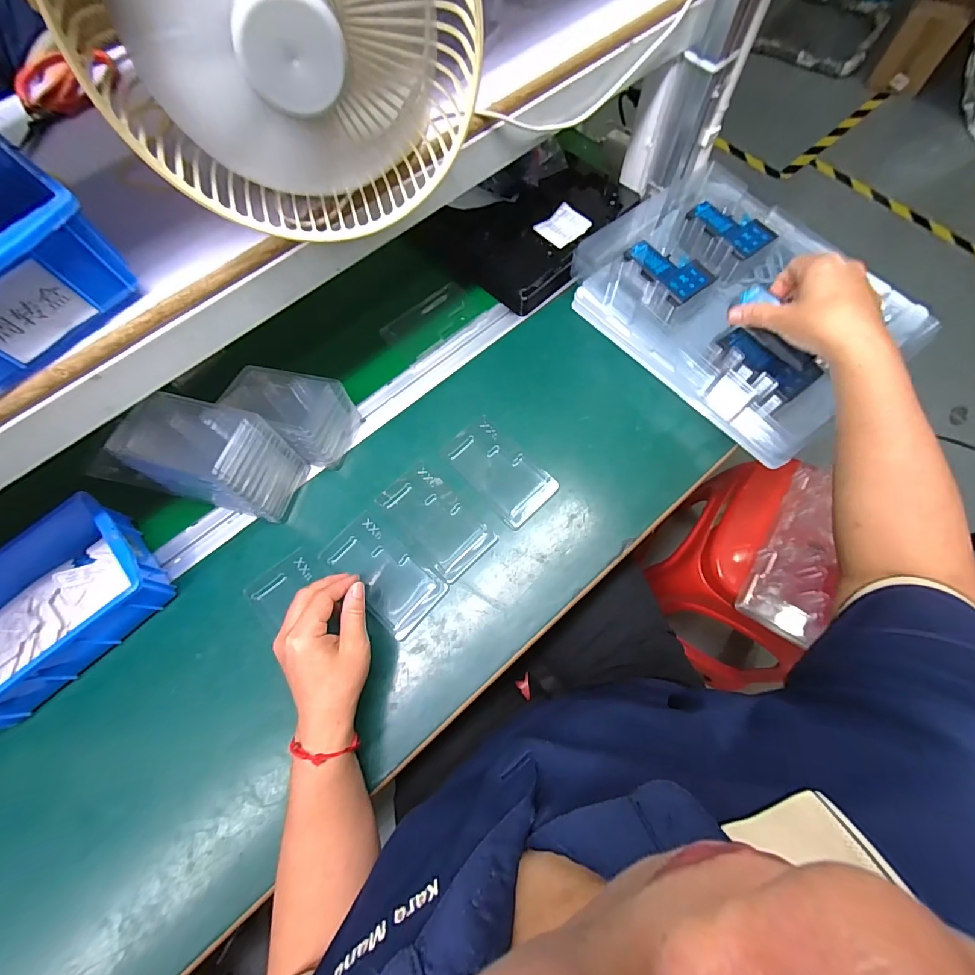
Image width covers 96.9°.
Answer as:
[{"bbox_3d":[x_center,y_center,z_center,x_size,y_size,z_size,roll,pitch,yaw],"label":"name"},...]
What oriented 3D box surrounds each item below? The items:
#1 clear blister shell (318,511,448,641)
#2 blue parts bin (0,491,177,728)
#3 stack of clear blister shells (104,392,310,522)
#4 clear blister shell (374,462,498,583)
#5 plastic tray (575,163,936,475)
[{"bbox_3d":[-0.111,0.091,0.459,0.128,0.008,0.068,41,79,10],"label":"clear blister shell"},{"bbox_3d":[-0.441,0.115,0.432,0.204,0.064,0.146,-42,77,-11],"label":"blue parts bin"},{"bbox_3d":[-0.282,-0.033,0.450,0.142,0.103,0.088,19,74,6],"label":"stack of clear blister shells"},{"bbox_3d":[-0.058,0.037,0.481,0.071,0.005,0.127,-43,74,-12],"label":"clear blister shell"},{"bbox_3d":[0.293,-0.238,0.519,0.258,0.083,0.352,-41,74,-12],"label":"plastic tray"}]

